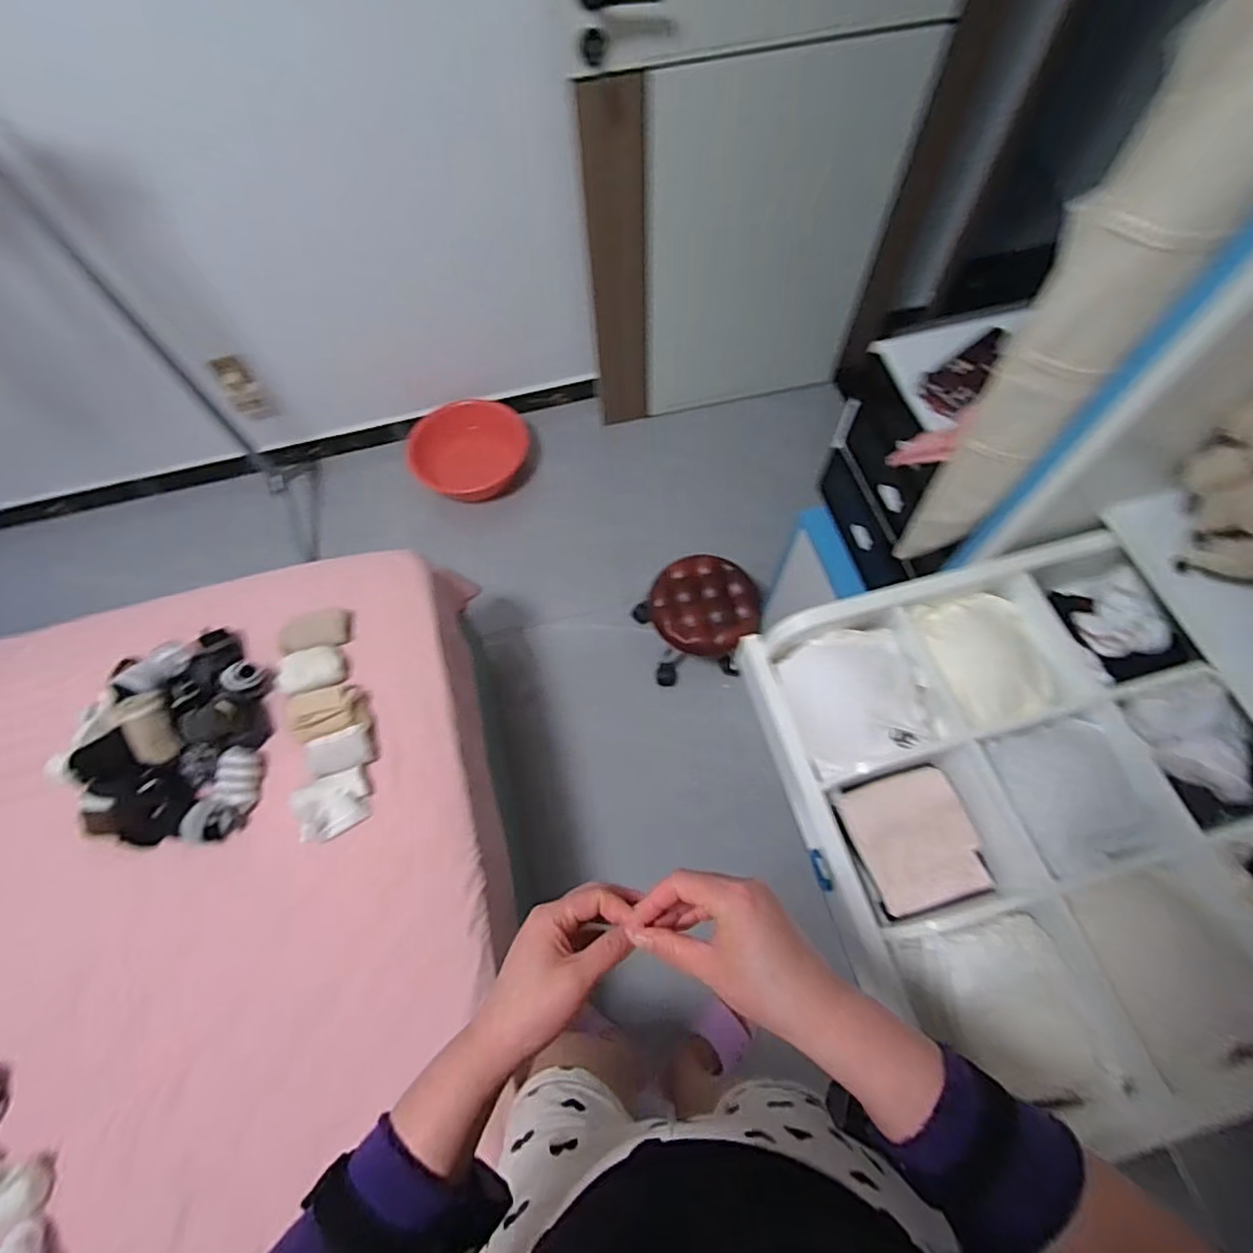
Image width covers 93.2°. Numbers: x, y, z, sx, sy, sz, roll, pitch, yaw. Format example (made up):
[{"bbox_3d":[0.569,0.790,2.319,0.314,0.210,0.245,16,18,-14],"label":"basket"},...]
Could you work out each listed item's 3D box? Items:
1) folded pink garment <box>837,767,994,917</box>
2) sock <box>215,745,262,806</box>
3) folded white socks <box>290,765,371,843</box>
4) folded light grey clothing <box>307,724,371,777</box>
[{"bbox_3d":[0.272,0.199,0.558,0.099,0.018,0.113,-16,64,-6],"label":"folded pink garment"},{"bbox_3d":[-0.606,0.237,0.929,0.059,0.036,0.090,-7,64,-1],"label":"sock"},{"bbox_3d":[-0.458,0.273,0.909,0.116,0.030,0.097,-17,65,-6],"label":"folded white socks"},{"bbox_3d":[-0.455,0.199,0.939,0.095,0.035,0.062,-16,64,-6],"label":"folded light grey clothing"}]

